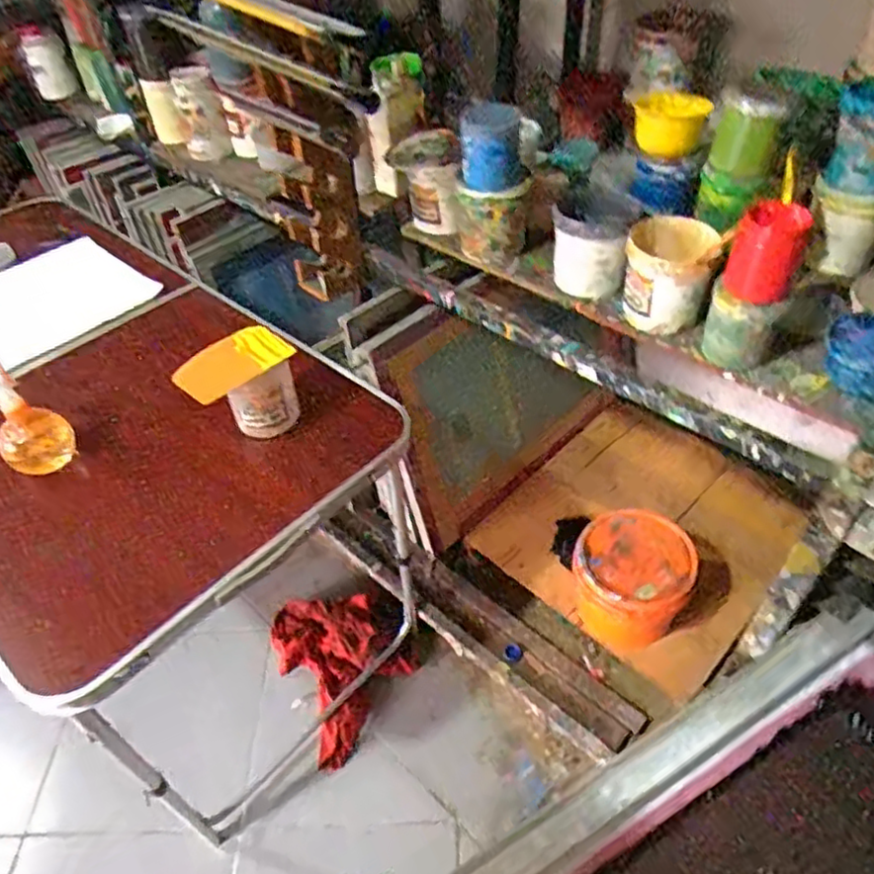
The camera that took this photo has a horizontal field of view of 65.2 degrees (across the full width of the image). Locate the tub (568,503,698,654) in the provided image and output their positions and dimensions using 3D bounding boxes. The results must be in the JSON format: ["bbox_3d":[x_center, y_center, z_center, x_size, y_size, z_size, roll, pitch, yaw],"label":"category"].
[{"bbox_3d":[0.372,0.278,1.318,0.208,0.205,0.190,-2,45,2],"label":"tub"}]

